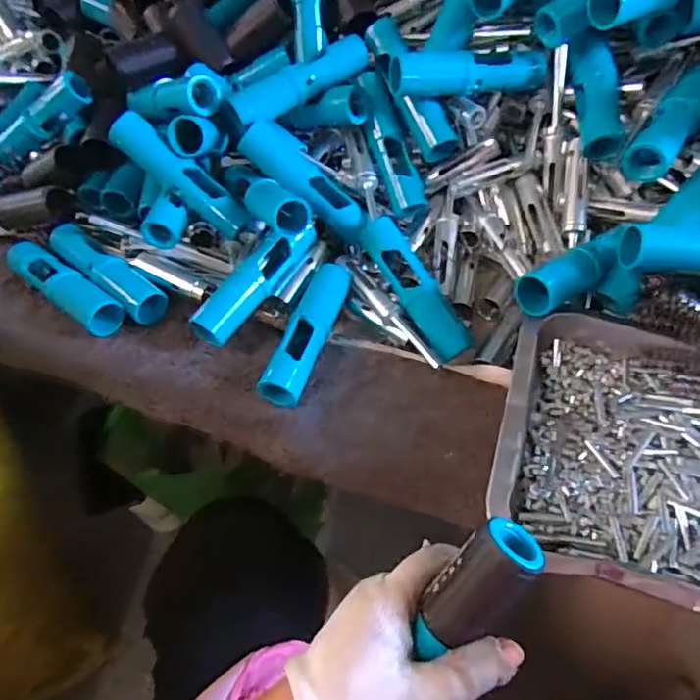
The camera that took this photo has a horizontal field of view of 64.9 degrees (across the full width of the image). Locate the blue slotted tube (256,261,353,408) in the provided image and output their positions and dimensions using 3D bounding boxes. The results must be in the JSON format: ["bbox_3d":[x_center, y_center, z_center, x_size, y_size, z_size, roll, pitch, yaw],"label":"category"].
[{"bbox_3d":[-0.030,-0.016,0.407,0.029,0.028,0.120,15,58,13],"label":"blue slotted tube"}]

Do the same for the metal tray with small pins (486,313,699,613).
[{"bbox_3d":[0.219,0.071,0.328,0.254,0.032,0.178,17,58,14],"label":"metal tray with small pins"}]

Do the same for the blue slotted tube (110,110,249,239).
[{"bbox_3d":[-0.131,-0.137,0.433,0.118,0.024,0.025,40,59,-17],"label":"blue slotted tube"}]

